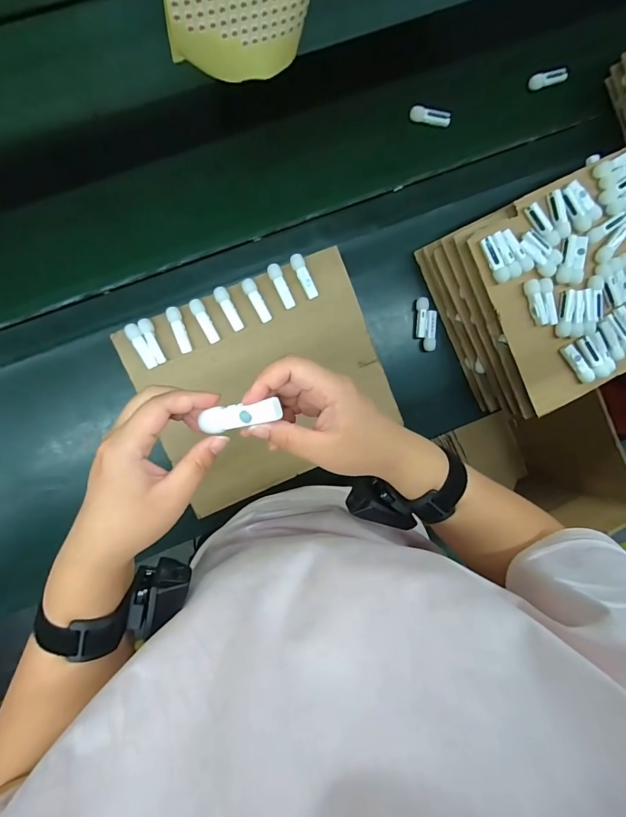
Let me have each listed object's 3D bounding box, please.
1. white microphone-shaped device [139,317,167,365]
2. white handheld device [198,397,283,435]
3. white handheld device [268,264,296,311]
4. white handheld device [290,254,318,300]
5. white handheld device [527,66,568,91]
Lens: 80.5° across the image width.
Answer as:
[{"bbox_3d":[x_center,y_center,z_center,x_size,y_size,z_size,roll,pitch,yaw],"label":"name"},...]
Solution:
[{"bbox_3d":[-0.223,-0.095,0.516,0.017,0.010,0.063,-24,95,-5],"label":"white microphone-shaped device"},{"bbox_3d":[-0.052,0.005,0.264,0.059,0.011,0.017,-11,94,19],"label":"white handheld device"},{"bbox_3d":[-0.045,-0.177,0.534,0.019,0.010,0.065,-27,95,-4],"label":"white handheld device"},{"bbox_3d":[-0.012,-0.191,0.535,0.019,0.012,0.063,-25,95,-4],"label":"white handheld device"},{"bbox_3d":[0.388,-0.544,0.609,0.064,0.011,0.023,-18,94,-5],"label":"white handheld device"}]

